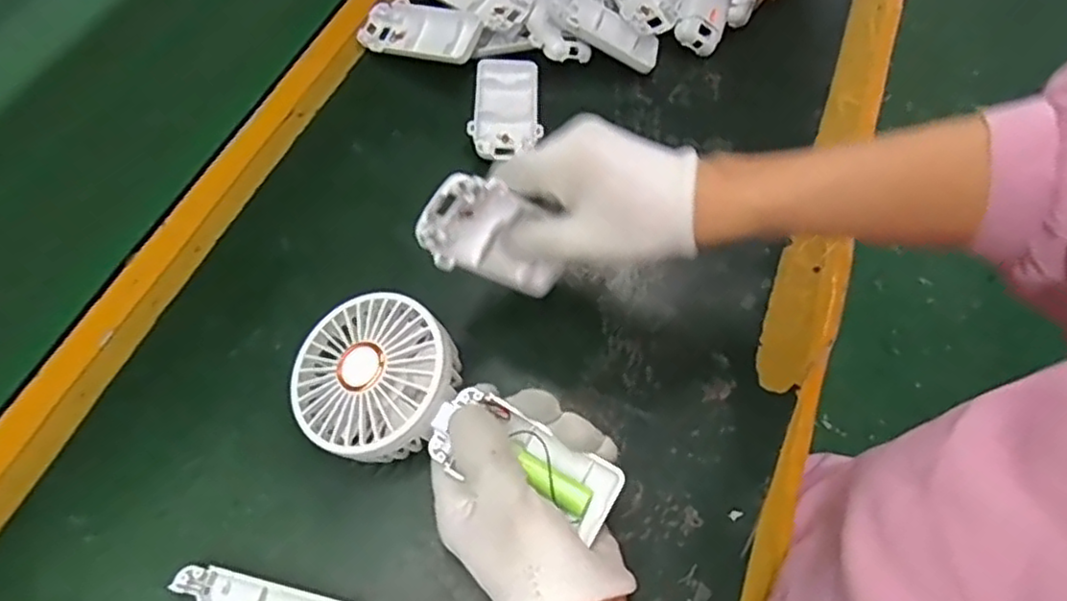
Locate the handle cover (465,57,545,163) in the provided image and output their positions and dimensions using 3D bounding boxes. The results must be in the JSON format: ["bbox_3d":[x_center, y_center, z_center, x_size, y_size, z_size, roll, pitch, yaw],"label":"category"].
[{"bbox_3d":[-0.020,-0.144,0.505,0.051,0.012,0.094,5,61,0],"label":"handle cover"}]

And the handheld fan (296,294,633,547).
[{"bbox_3d":[-0.044,0.059,0.348,0.182,0.031,0.080,26,63,12],"label":"handheld fan"}]

